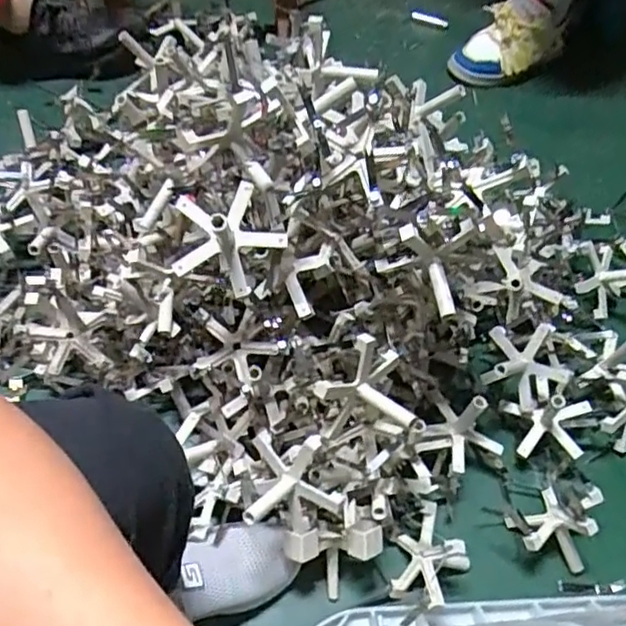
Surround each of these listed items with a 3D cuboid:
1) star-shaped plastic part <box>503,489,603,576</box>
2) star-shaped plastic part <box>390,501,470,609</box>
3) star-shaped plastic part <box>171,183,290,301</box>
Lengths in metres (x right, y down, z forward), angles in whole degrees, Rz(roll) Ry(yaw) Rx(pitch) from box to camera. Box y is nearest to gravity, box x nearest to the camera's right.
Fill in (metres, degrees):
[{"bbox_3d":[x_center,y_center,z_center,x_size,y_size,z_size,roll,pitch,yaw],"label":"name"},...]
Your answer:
[{"bbox_3d":[0.278,0.234,0.715,0.084,0.091,0.090,14,57,5],"label":"star-shaped plastic part"},{"bbox_3d":[0.123,0.264,0.680,0.078,0.072,0.093,40,63,20],"label":"star-shaped plastic part"},{"bbox_3d":[-0.079,-0.071,0.573,0.105,0.069,0.108,1,87,1],"label":"star-shaped plastic part"}]

